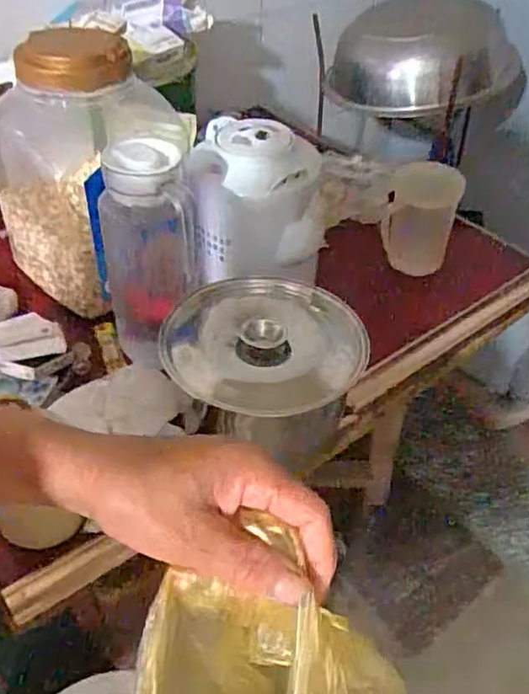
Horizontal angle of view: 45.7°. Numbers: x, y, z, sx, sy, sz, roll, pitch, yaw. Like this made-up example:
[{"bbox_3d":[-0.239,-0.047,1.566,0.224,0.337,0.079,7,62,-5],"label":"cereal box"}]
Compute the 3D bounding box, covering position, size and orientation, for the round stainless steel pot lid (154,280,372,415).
[{"bbox_3d":[0.002,-0.006,0.612,0.183,0.029,0.164,17,44,17],"label":"round stainless steel pot lid"}]

